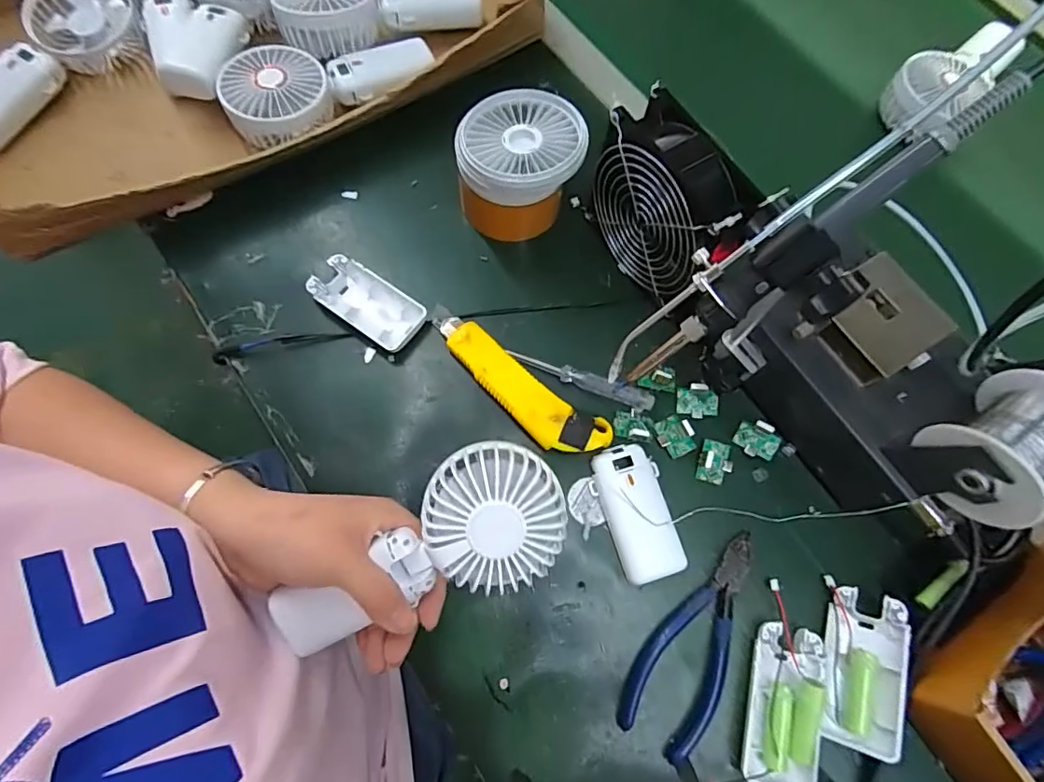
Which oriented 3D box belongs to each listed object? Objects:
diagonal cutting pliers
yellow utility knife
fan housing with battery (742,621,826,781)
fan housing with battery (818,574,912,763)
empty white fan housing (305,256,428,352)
[{"bbox_3d":[0.119,0.164,0.348,0.056,0.009,0.147,33,74,8],"label":"diagonal cutting pliers"},{"bbox_3d":[-0.007,-0.003,0.395,0.158,0.018,0.041,37,74,9],"label":"yellow utility knife"},{"bbox_3d":[0.168,0.201,0.332,0.045,0.023,0.093,14,72,2],"label":"fan housing with battery"},{"bbox_3d":[0.221,0.180,0.339,0.049,0.025,0.095,18,72,4],"label":"fan housing with battery"},{"bbox_3d":[-0.122,-0.069,0.416,0.090,0.019,0.047,36,74,9],"label":"empty white fan housing"}]

